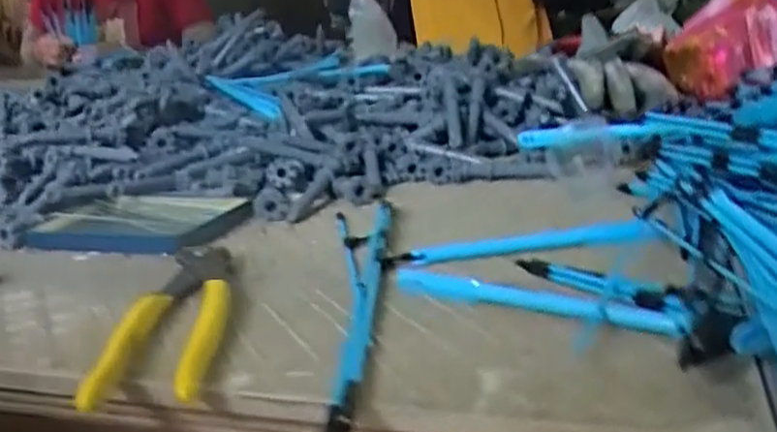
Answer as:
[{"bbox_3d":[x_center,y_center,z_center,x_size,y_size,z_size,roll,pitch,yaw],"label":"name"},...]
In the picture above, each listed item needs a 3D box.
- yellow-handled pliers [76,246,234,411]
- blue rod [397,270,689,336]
[{"bbox_3d":[-0.102,0.045,0.368,0.048,0.017,0.137,-3,18,4],"label":"yellow-handled pliers"},{"bbox_3d":[0.063,0.038,0.345,0.142,0.013,0.015,8,22,35],"label":"blue rod"}]

